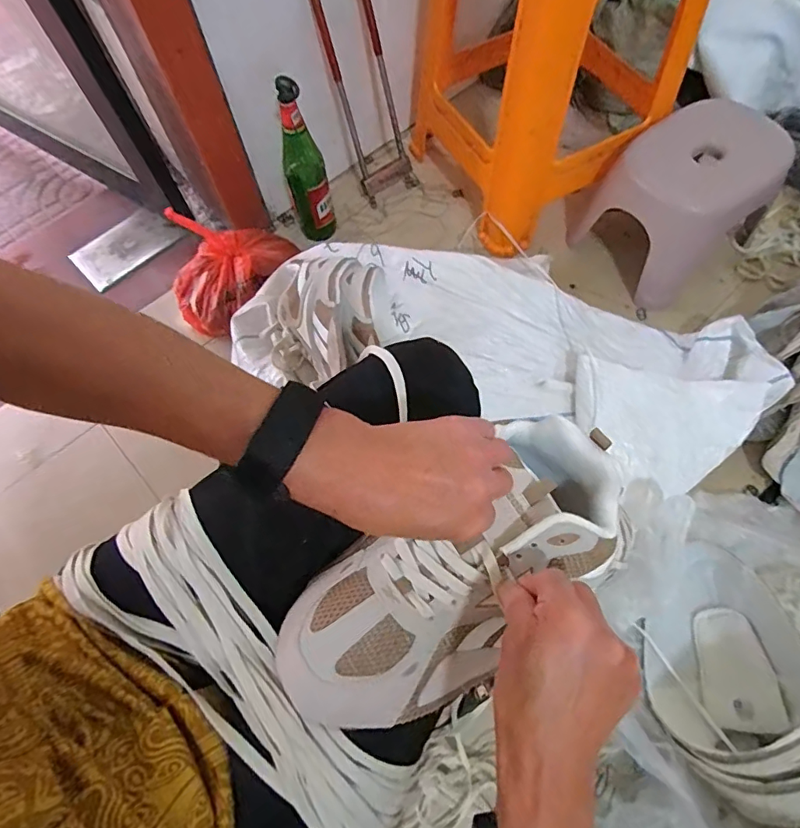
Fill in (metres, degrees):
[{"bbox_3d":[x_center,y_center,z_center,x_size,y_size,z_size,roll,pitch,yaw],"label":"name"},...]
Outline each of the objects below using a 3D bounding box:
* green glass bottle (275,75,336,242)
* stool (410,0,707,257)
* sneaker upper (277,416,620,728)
[{"bbox_3d":[-0.168,-0.429,0.851,0.068,0.274,0.068,-20,67,-6],"label":"green glass bottle"},{"bbox_3d":[0.242,-0.603,0.822,0.322,0.458,0.356,-26,68,-8],"label":"stool"},{"bbox_3d":[0.041,0.106,0.340,0.263,0.078,0.121,-34,69,-13],"label":"sneaker upper"}]

